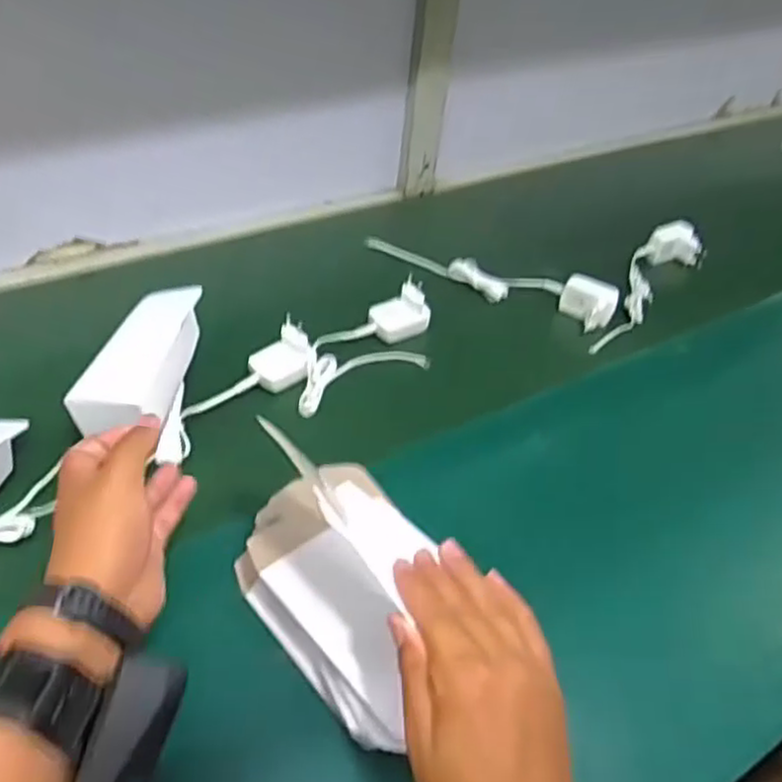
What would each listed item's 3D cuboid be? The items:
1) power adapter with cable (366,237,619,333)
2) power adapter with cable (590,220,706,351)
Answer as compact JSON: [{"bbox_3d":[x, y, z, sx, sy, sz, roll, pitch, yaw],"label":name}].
[{"bbox_3d":[0.113,-0.139,0.853,0.308,0.037,0.055,18,44,14],"label":"power adapter with cable"},{"bbox_3d":[0.316,-0.123,0.865,0.078,0.042,0.277,22,45,18],"label":"power adapter with cable"}]

